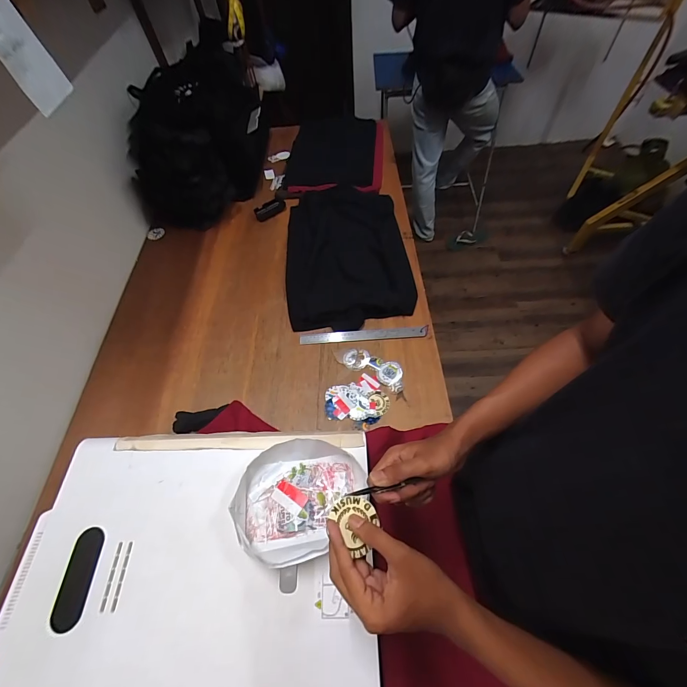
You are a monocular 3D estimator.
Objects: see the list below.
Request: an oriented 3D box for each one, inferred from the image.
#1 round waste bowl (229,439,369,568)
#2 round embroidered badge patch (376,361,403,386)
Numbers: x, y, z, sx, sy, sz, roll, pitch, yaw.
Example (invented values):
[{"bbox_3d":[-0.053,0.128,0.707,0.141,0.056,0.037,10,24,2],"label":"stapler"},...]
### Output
[{"bbox_3d":[-0.063,0.226,0.496,0.192,0.045,0.164,-16,58,-8],"label":"round waste bowl"},{"bbox_3d":[0.112,0.072,0.801,0.055,0.007,0.068,37,71,17],"label":"round embroidered badge patch"}]

